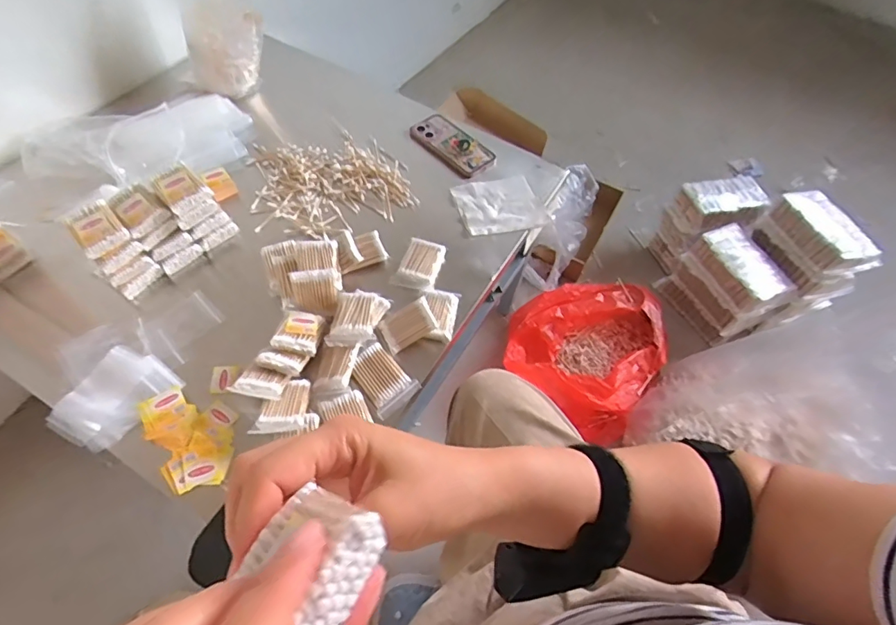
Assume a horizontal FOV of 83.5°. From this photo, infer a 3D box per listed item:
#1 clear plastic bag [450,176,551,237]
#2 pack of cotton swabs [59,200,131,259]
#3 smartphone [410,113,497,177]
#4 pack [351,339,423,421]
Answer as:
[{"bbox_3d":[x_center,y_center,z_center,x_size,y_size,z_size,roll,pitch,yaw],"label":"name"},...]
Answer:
[{"bbox_3d":[0.091,-0.183,0.856,0.142,0.010,0.123,-15,60,-14],"label":"clear plastic bag"},{"bbox_3d":[-0.472,-0.116,0.673,0.056,0.021,0.082,-37,67,-25],"label":"pack of cotton swabs"},{"bbox_3d":[0.012,-0.312,0.927,0.160,0.013,0.092,40,62,19],"label":"smartphone"},{"bbox_3d":[-0.088,0.088,0.666,0.087,0.024,0.063,41,63,20],"label":"pack"}]

